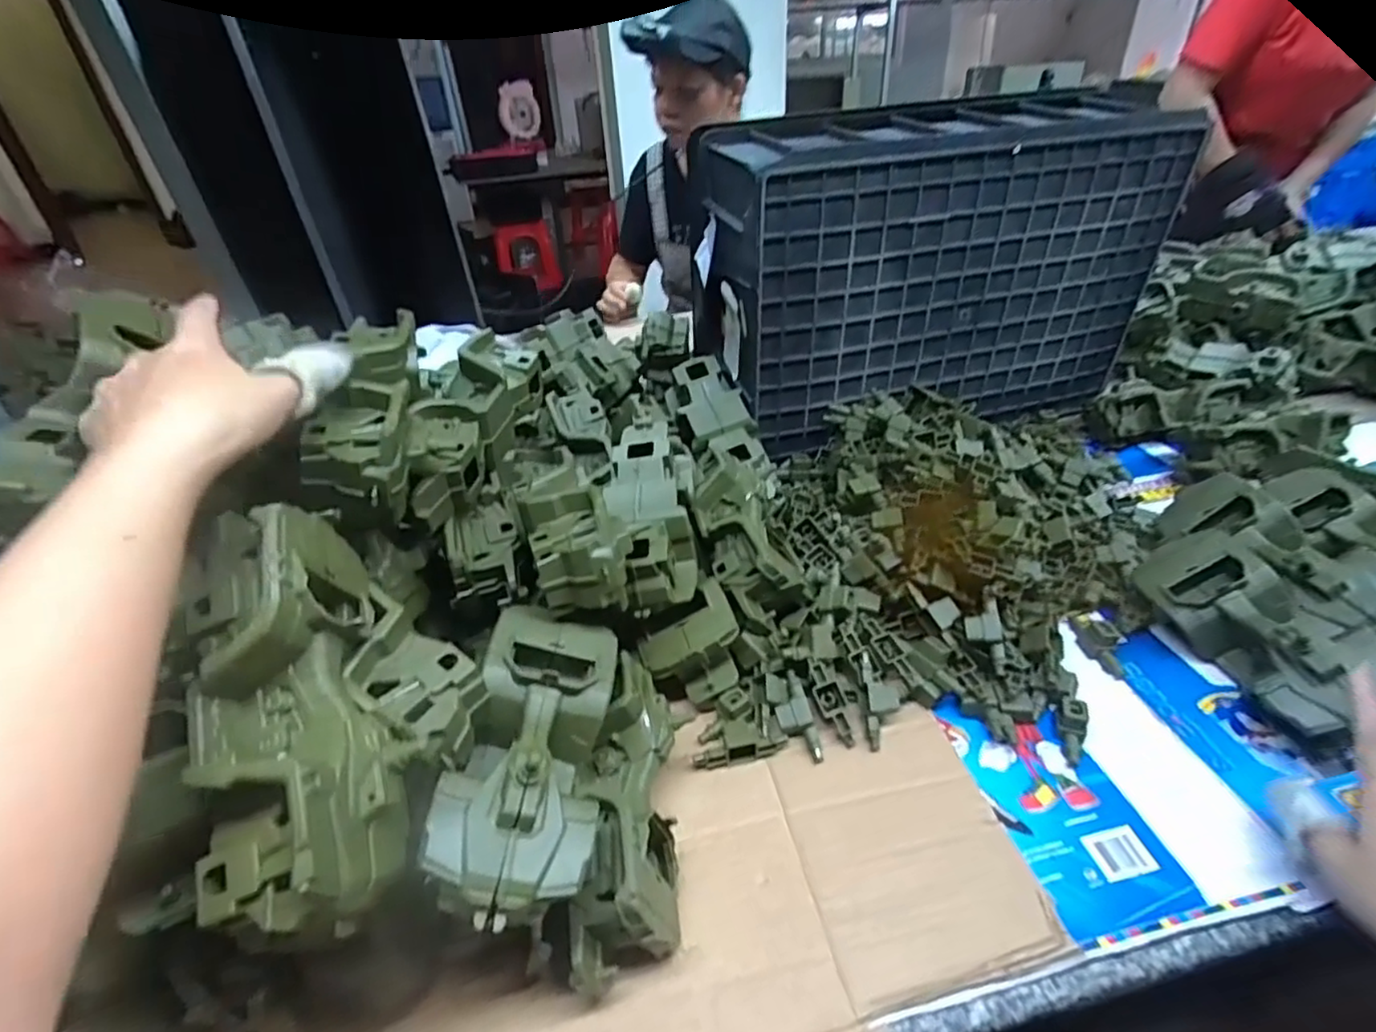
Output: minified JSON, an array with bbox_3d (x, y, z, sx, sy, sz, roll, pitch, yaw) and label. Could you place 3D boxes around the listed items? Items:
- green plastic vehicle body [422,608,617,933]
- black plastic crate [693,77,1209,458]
[{"bbox_3d":[-0.088,0.126,0.351,0.085,0.071,0.176,14,35,-11],"label":"green plastic vehicle body"},{"bbox_3d":[0.271,-0.279,0.732,0.495,0.306,0.185,-16,37,-16],"label":"black plastic crate"}]

